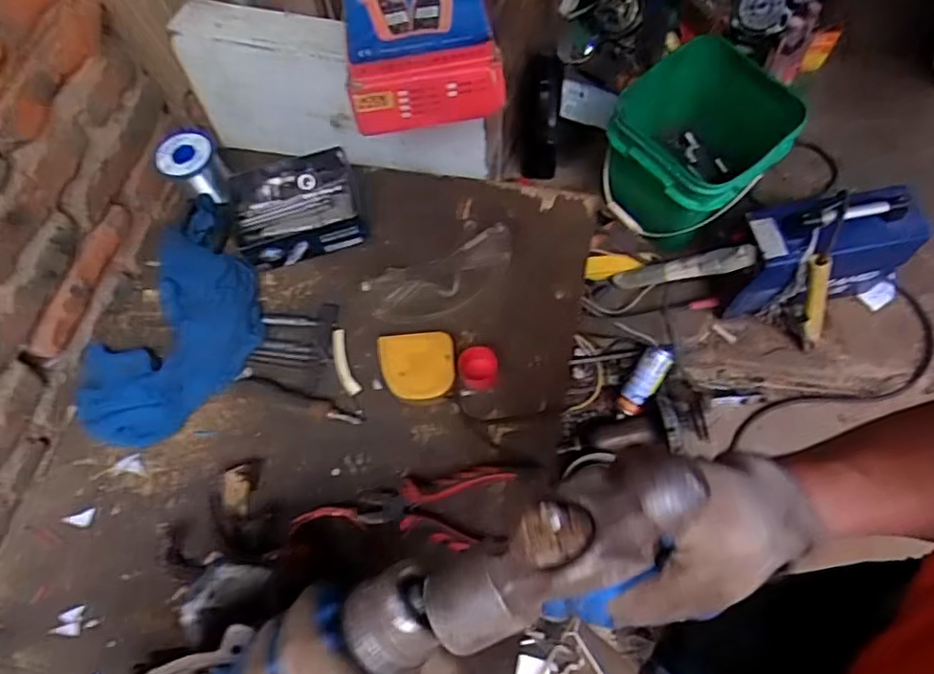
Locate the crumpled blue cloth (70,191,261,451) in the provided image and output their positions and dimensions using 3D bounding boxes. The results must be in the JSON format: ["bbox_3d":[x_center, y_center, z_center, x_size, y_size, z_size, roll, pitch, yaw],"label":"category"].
[{"bbox_3d":[-0.286,-0.014,0.607,0.145,0.036,0.252,23,69,13],"label":"crumpled blue cloth"}]

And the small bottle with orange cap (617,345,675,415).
[{"bbox_3d":[0.361,0.086,1.242,0.059,0.064,0.152,35,109,17],"label":"small bottle with orange cap"}]

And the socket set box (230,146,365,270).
[{"bbox_3d":[-0.179,-0.134,0.646,0.129,0.048,0.098,-16,66,-4],"label":"socket set box"}]

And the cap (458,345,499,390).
[{"bbox_3d":[0.011,0.031,0.577,0.036,0.030,0.035,-1,66,3],"label":"cap"}]

